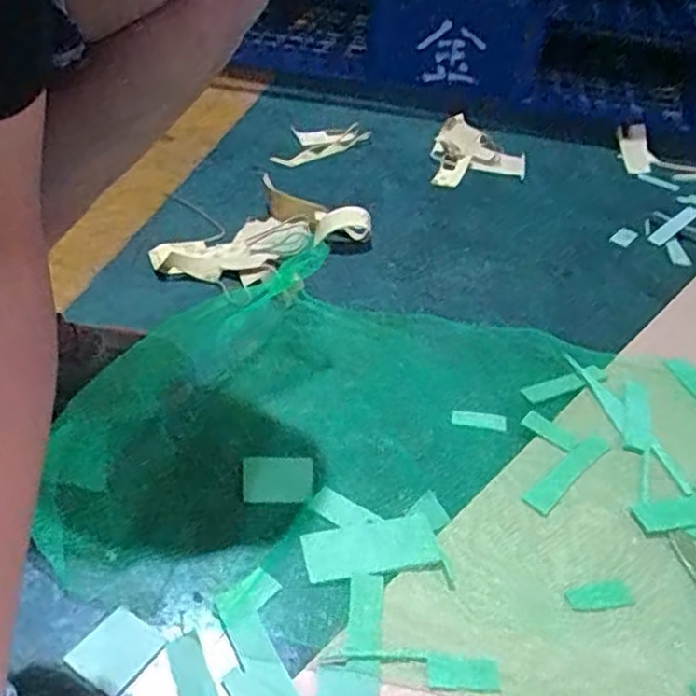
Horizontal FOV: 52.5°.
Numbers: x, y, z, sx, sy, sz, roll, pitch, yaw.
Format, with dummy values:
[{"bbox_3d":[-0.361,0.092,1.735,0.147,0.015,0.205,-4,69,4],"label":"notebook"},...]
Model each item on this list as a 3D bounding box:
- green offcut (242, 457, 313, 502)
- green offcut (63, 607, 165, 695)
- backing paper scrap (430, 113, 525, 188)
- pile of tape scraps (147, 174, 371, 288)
[{"bbox_3d":[-0.055,0.103,0.554,0.054,0.006,0.043,-2,39,-8],"label":"green offcut"},{"bbox_3d":[-0.146,0.189,0.442,0.043,0.004,0.045,25,43,24],"label":"green offcut"},{"bbox_3d":[0.177,-0.278,1.035,0.144,0.025,0.146,6,53,-8],"label":"backing paper scrap"},{"bbox_3d":[-0.105,-0.126,0.808,0.153,0.034,0.220,30,45,28],"label":"pile of tape scraps"}]

